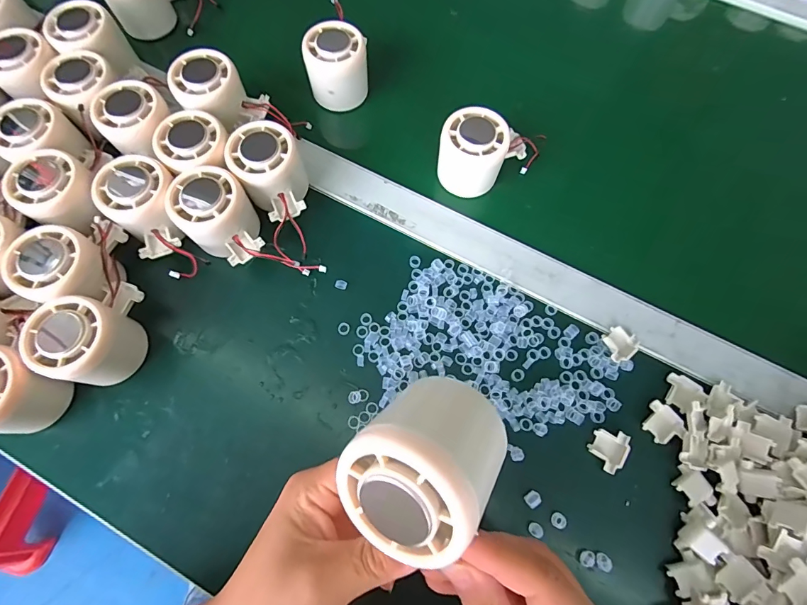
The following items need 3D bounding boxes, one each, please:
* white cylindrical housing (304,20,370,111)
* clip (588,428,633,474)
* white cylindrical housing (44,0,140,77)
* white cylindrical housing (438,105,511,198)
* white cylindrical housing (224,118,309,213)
[{"bbox_3d":[-0.061,-0.219,0.385,0.054,0.052,0.054,0,72,0],"label":"white cylindrical housing"},{"bbox_3d":[0.152,0.108,0.304,0.026,0.004,0.030,32,74,9],"label":"clip"},{"bbox_3d":[-0.281,-0.232,0.378,0.050,0.058,0.050,0,72,0],"label":"white cylindrical housing"},{"bbox_3d":[0.059,-0.128,0.356,0.053,0.045,0.057,0,72,0],"label":"white cylindrical housing"},{"bbox_3d":[-0.110,-0.111,0.345,0.057,0.055,0.053,0,72,0],"label":"white cylindrical housing"}]

